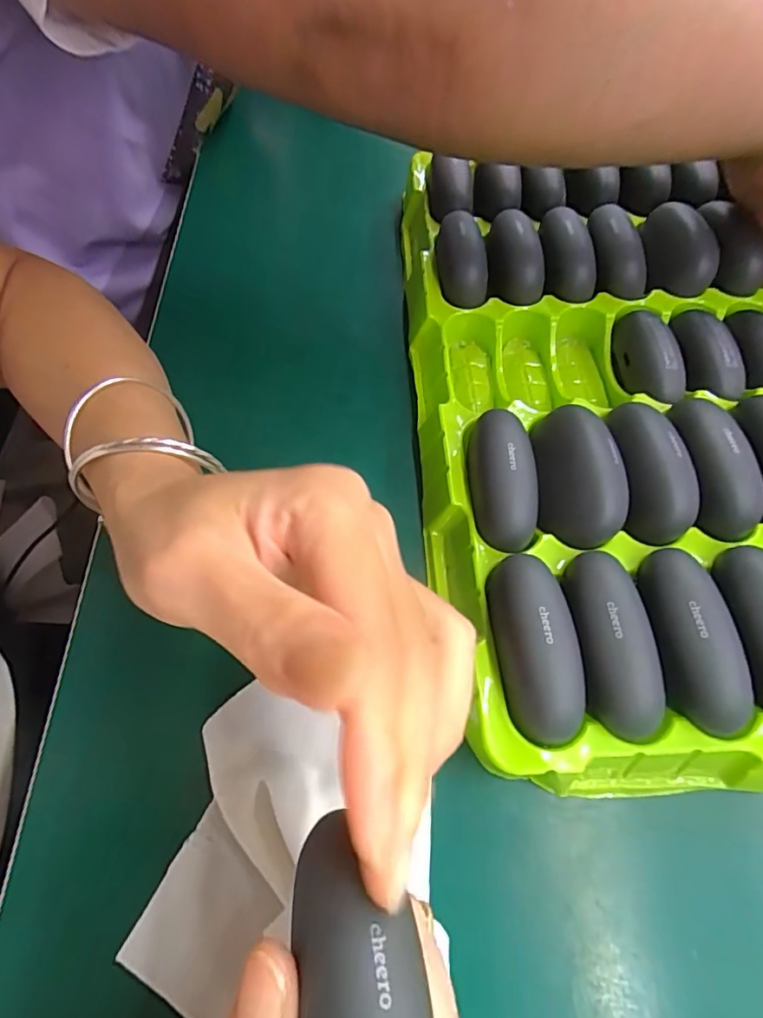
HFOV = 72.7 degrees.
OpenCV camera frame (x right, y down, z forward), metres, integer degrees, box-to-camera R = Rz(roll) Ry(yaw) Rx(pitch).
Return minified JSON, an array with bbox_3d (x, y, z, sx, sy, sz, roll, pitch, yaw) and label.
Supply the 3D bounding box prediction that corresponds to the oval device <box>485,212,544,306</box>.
[{"bbox_3d":[0.076,-0.143,0.294,0.030,0.023,0.056,3,60,2],"label":"oval device"}]

